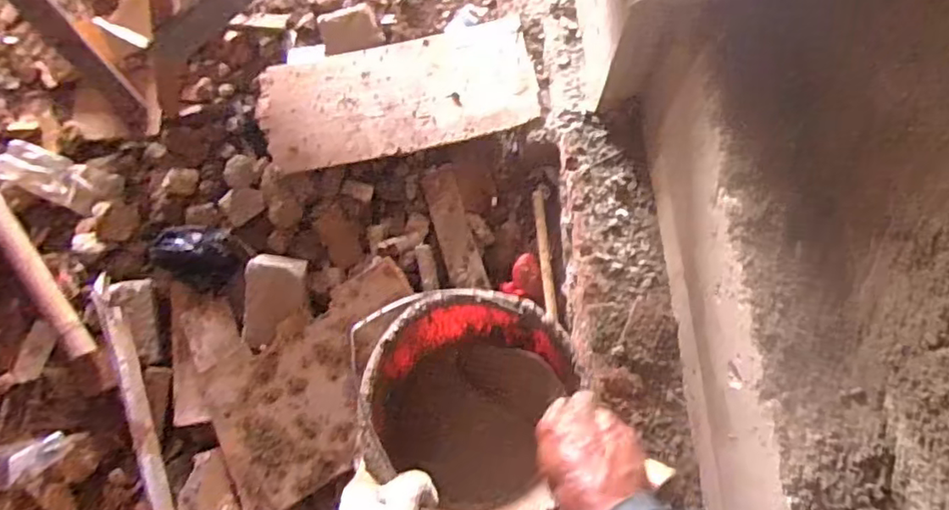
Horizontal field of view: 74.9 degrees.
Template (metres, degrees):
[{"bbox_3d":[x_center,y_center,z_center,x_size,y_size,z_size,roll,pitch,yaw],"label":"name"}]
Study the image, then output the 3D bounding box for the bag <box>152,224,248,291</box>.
[{"bbox_3d":[-0.663,-0.003,1.498,0.191,0.093,0.151,25,72,12],"label":"bag"}]

